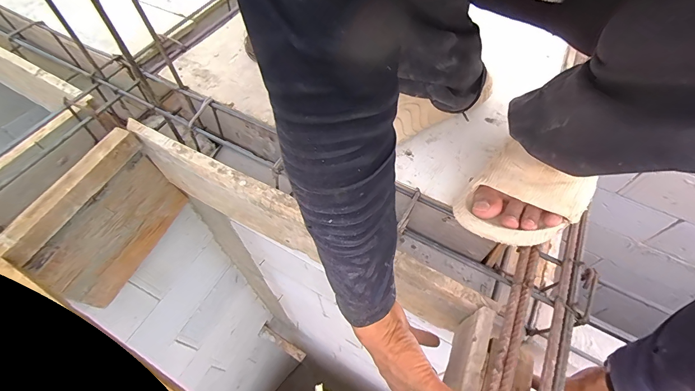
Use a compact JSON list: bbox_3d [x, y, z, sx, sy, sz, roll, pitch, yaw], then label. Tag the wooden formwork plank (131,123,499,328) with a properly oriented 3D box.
[{"bbox_3d":[-0.103,0.045,0.554,0.614,0.169,0.022,25,61,15],"label":"wooden formwork plank"}]

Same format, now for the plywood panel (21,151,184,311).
[{"bbox_3d":[-0.438,0.070,0.651,0.015,0.203,0.262,23,60,14],"label":"plywood panel"}]

